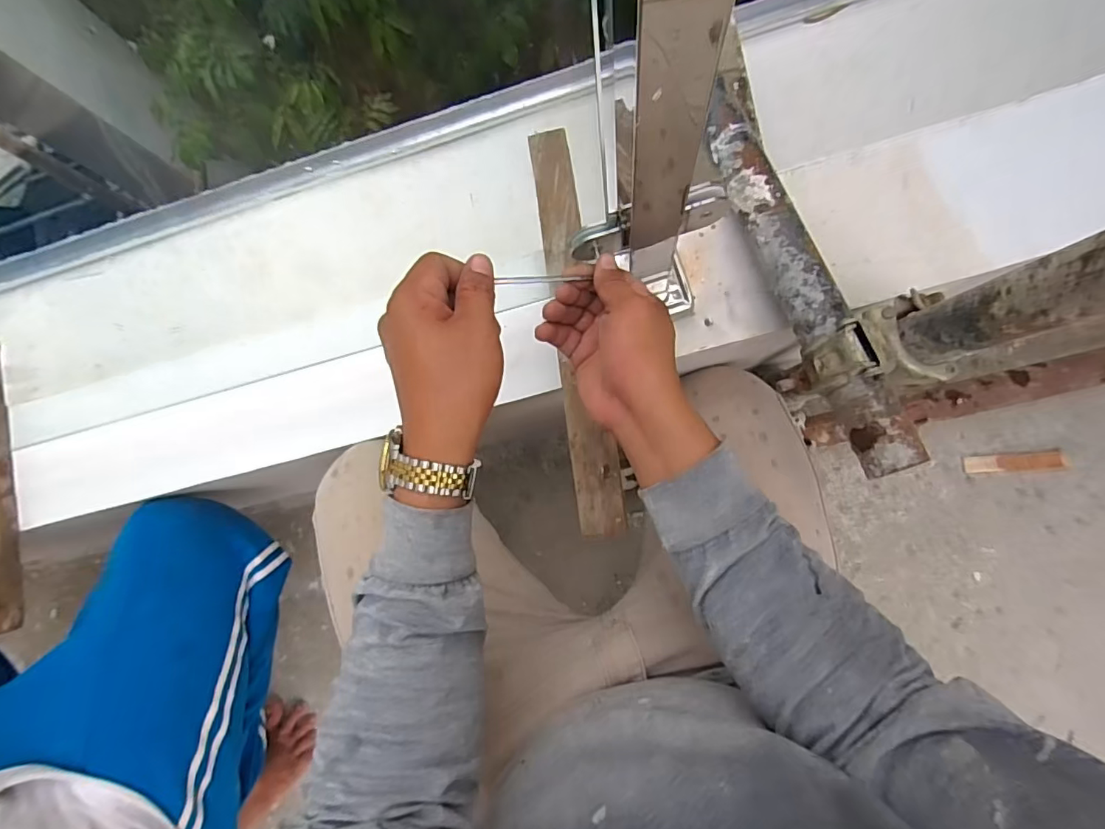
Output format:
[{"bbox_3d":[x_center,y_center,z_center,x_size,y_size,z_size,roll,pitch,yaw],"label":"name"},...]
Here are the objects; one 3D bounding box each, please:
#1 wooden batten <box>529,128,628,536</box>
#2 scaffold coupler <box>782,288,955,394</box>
[{"bbox_3d":[0.022,-0.085,0.493,0.041,0.013,0.392,-8,83,7],"label":"wooden batten"},{"bbox_3d":[0.281,-0.053,0.451,0.143,0.070,0.081,-21,82,5],"label":"scaffold coupler"}]

